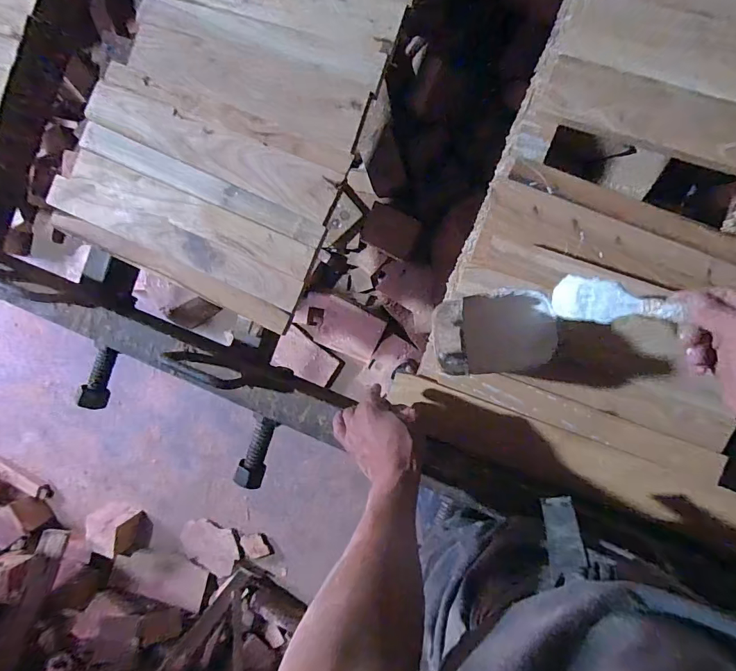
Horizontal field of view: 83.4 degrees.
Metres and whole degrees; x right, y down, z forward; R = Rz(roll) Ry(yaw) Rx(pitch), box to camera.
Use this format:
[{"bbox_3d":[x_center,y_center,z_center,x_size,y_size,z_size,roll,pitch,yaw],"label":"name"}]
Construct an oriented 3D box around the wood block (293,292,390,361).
[{"bbox_3d":[-0.095,-0.033,1.323,0.277,0.045,0.152,27,94,7],"label":"wood block"}]

